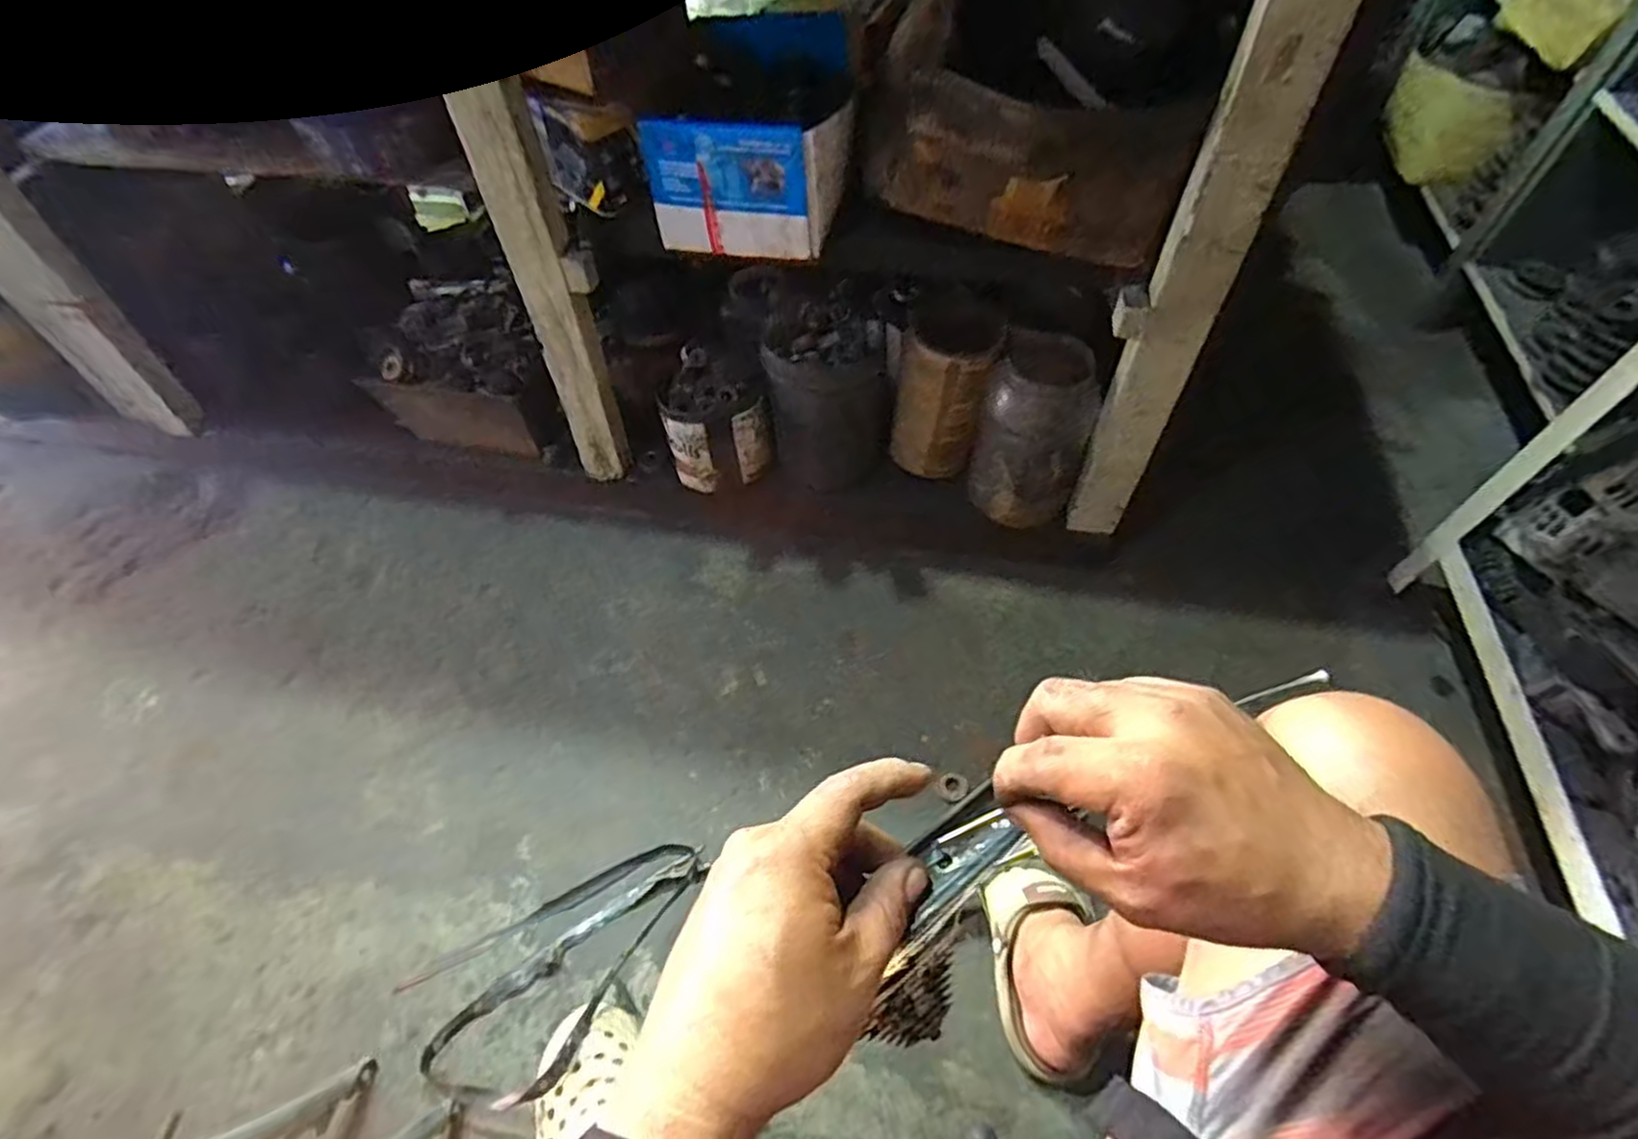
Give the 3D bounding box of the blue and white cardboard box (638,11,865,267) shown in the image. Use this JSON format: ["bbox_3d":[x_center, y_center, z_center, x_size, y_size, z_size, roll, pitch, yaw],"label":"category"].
[{"bbox_3d":[-0.058,-0.509,0.866,0.203,0.152,0.276,9,55,8],"label":"blue and white cardboard box"}]

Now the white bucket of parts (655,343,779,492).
[{"bbox_3d":[-0.151,-0.201,1.080,0.129,0.205,0.127,35,62,24],"label":"white bucket of parts"}]

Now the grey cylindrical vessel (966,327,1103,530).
[{"bbox_3d":[0.287,-0.196,0.988,0.134,0.250,0.138,11,55,9],"label":"grey cylindrical vessel"}]

